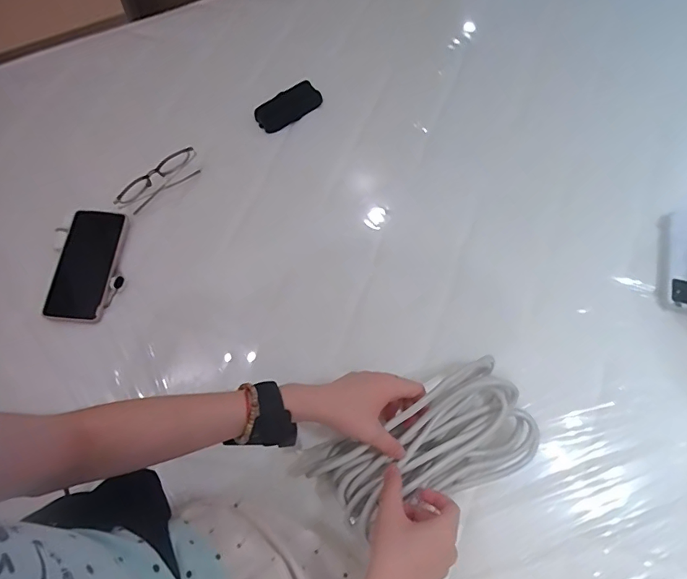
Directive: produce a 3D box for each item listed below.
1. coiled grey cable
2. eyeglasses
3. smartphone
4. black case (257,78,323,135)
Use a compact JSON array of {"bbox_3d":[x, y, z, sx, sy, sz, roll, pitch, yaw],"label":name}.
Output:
[{"bbox_3d":[0.091,0.168,0.473,0.220,0.072,0.107,-25,67,-8],"label":"coiled grey cable"},{"bbox_3d":[-0.281,-0.166,0.692,0.138,0.032,0.032,-41,69,-13],"label":"eyeglasses"},{"bbox_3d":[-0.369,-0.036,0.652,0.091,0.015,0.167,3,66,6],"label":"smartphone"},{"bbox_3d":[-0.092,-0.304,0.762,0.113,0.025,0.048,-35,68,-11],"label":"black case"}]

